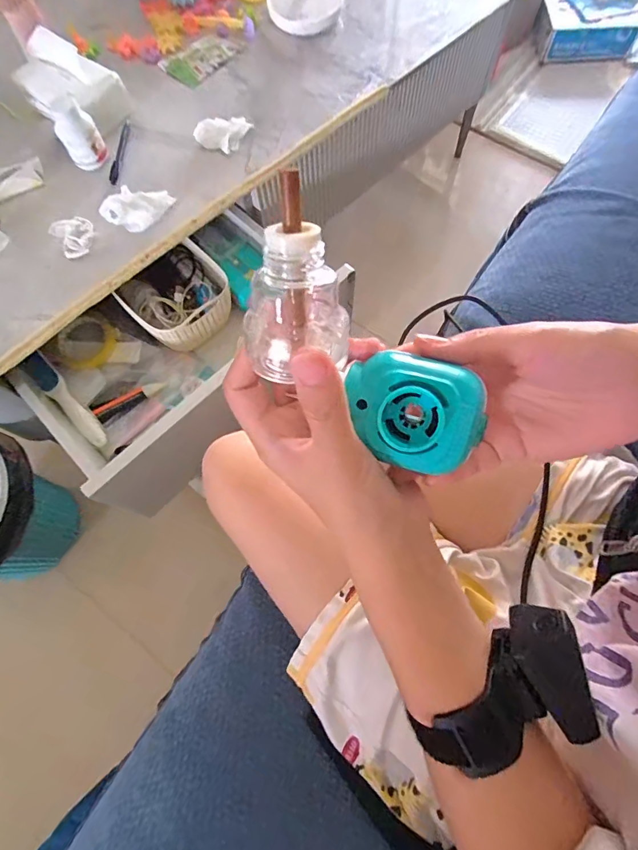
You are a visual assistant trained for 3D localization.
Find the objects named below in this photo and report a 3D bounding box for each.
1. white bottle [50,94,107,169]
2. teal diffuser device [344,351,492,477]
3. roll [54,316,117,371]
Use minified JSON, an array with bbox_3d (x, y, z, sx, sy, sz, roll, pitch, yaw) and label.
[{"bbox_3d":[-0.363,-0.439,0.662,0.057,0.082,0.044,-28,72,-8],"label":"white bottle"},{"bbox_3d":[0.044,-0.007,0.208,0.061,0.029,0.050,14,99,15],"label":"teal diffuser device"},{"bbox_3d":[-0.382,-0.135,0.713,0.089,0.022,0.089,-1,71,2],"label":"roll"}]

